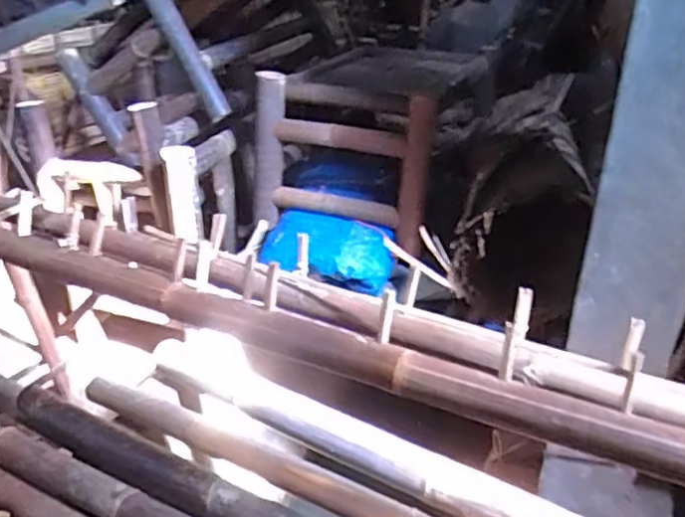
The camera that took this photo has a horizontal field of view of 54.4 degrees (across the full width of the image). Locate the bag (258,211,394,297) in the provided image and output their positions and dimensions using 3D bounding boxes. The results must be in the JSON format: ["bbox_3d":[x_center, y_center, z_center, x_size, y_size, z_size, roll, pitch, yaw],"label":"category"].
[{"bbox_3d":[-0.042,-0.023,1.862,0.380,0.167,0.165,12,32,20],"label":"bag"}]

